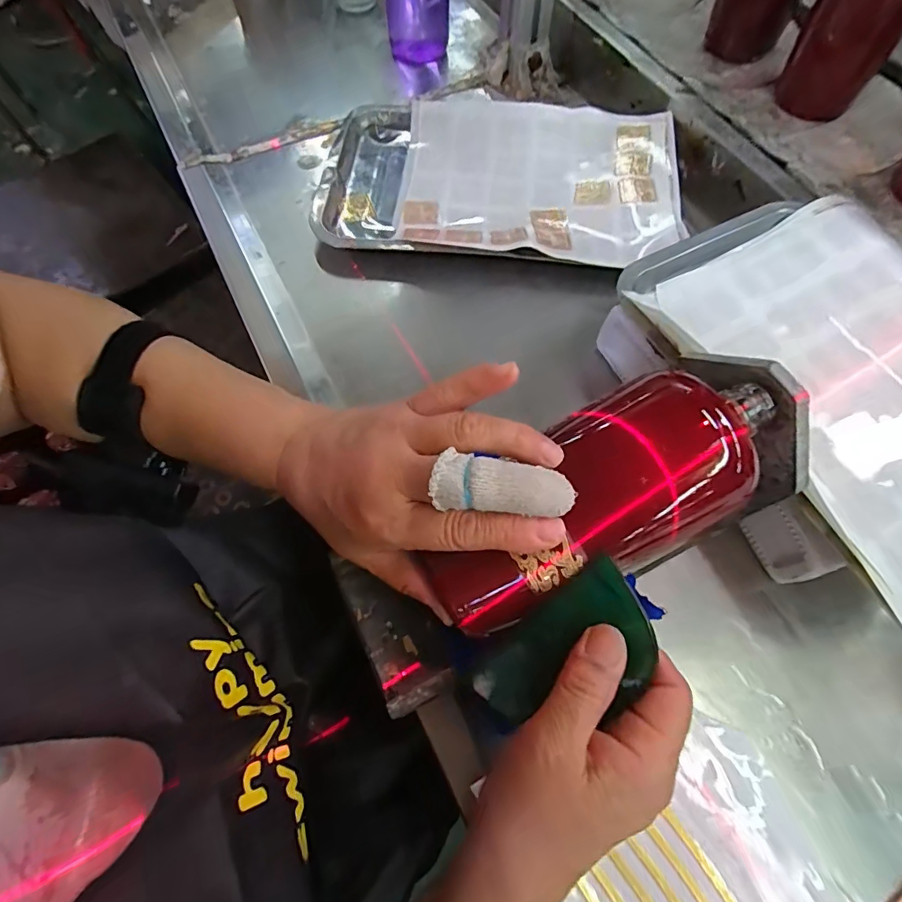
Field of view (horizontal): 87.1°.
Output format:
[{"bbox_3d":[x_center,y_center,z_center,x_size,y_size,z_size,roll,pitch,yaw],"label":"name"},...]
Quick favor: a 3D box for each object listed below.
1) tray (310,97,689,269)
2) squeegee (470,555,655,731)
[{"bbox_3d":[0.048,-0.277,0.477,0.345,0.033,0.232,5,68,4],"label":"tray"},{"bbox_3d":[0.055,0.101,0.225,0.092,0.008,0.056,-42,70,15],"label":"squeegee"}]

